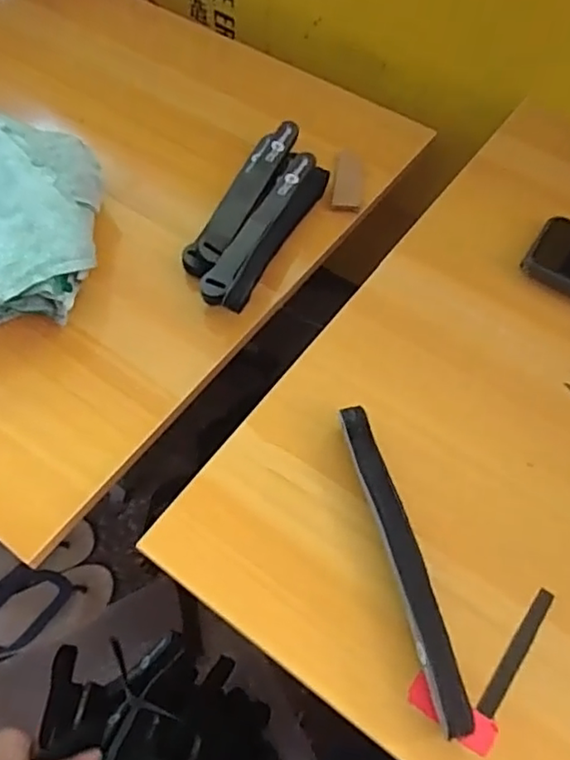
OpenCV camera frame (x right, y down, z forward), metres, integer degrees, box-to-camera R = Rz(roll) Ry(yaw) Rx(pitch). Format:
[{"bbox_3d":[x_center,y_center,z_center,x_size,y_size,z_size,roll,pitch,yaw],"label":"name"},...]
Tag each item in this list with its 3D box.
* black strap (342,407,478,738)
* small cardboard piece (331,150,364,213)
[{"bbox_3d":[0.072,0.109,0.373,0.020,0.028,0.195,-12,61,-8],"label":"black strap"},{"bbox_3d":[0.066,-0.208,0.621,0.028,0.006,0.093,9,59,3],"label":"small cardboard piece"}]

